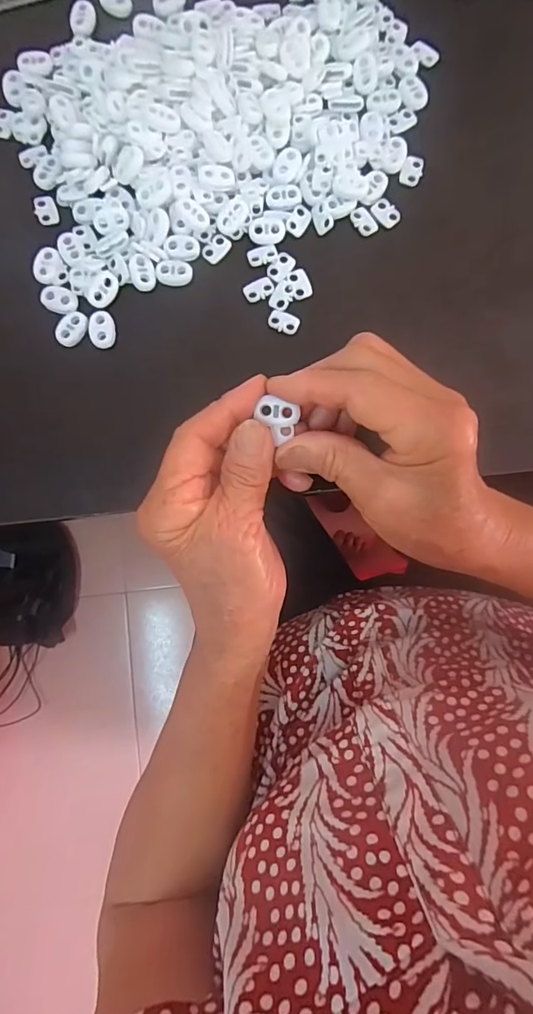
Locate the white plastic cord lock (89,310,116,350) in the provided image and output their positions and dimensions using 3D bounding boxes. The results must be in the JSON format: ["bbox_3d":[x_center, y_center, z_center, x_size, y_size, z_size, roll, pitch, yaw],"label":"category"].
[{"bbox_3d":[-0.101,-0.110,0.295,0.015,0.004,0.023,-5,85,0],"label":"white plastic cord lock"}]

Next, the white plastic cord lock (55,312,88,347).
[{"bbox_3d":[-0.120,-0.110,0.294,0.016,0.004,0.023,30,85,3],"label":"white plastic cord lock"}]

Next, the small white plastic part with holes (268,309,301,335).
[{"bbox_3d":[0.011,-0.115,0.297,0.019,0.004,0.013,20,85,2],"label":"small white plastic part with holes"}]

